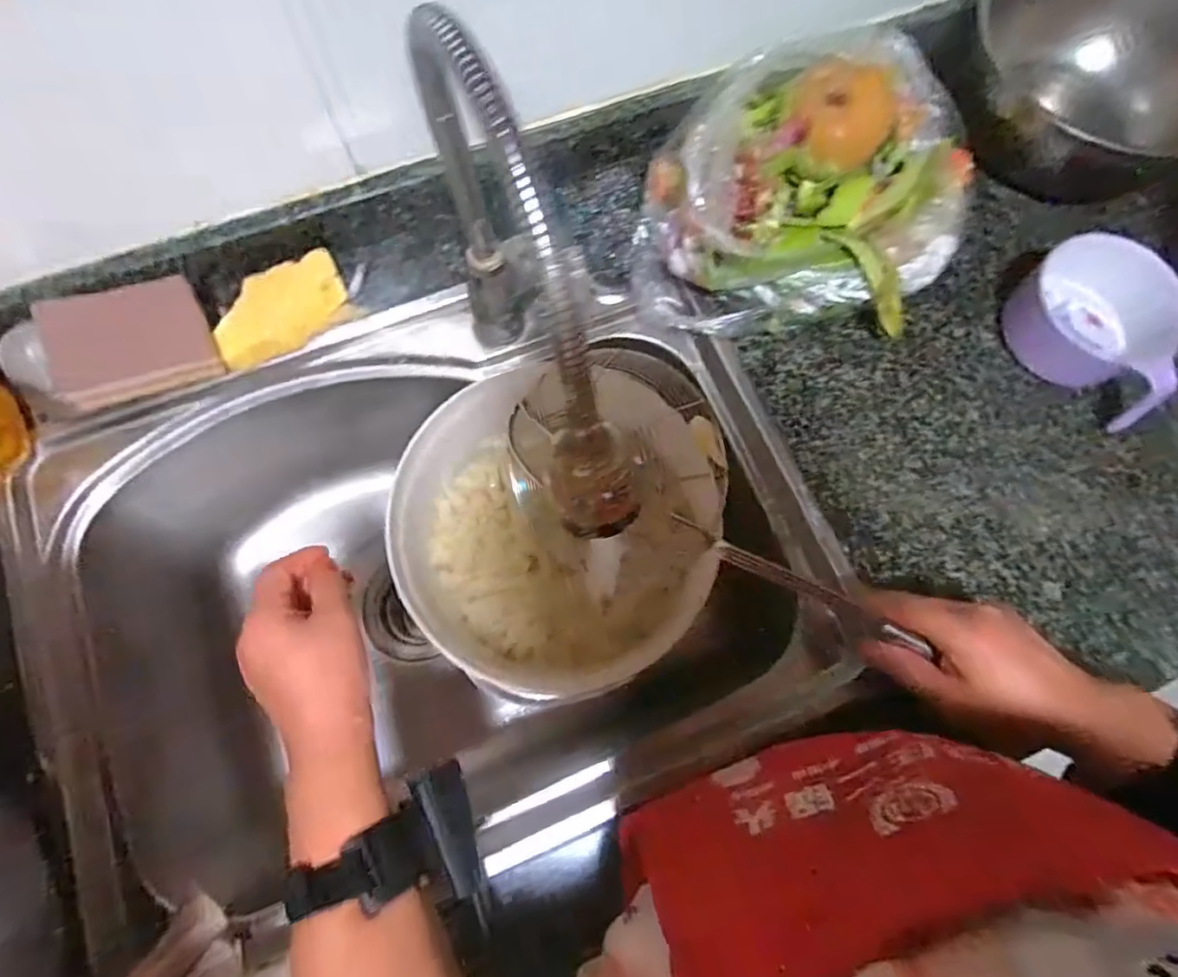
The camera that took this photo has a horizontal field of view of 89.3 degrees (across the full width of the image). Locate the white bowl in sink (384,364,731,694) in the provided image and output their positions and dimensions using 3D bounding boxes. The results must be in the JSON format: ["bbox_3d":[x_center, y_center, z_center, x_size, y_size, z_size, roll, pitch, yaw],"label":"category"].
[{"bbox_3d":[-0.021,0.022,0.479,0.242,0.094,0.268,24,75,5],"label":"white bowl in sink"}]

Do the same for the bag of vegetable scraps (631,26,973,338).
[{"bbox_3d":[0.158,-0.230,0.467,0.228,0.129,0.189,-5,74,-4],"label":"bag of vegetable scraps"}]

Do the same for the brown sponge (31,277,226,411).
[{"bbox_3d":[-0.334,-0.105,0.433,0.102,0.017,0.074,-21,114,-21],"label":"brown sponge"}]

